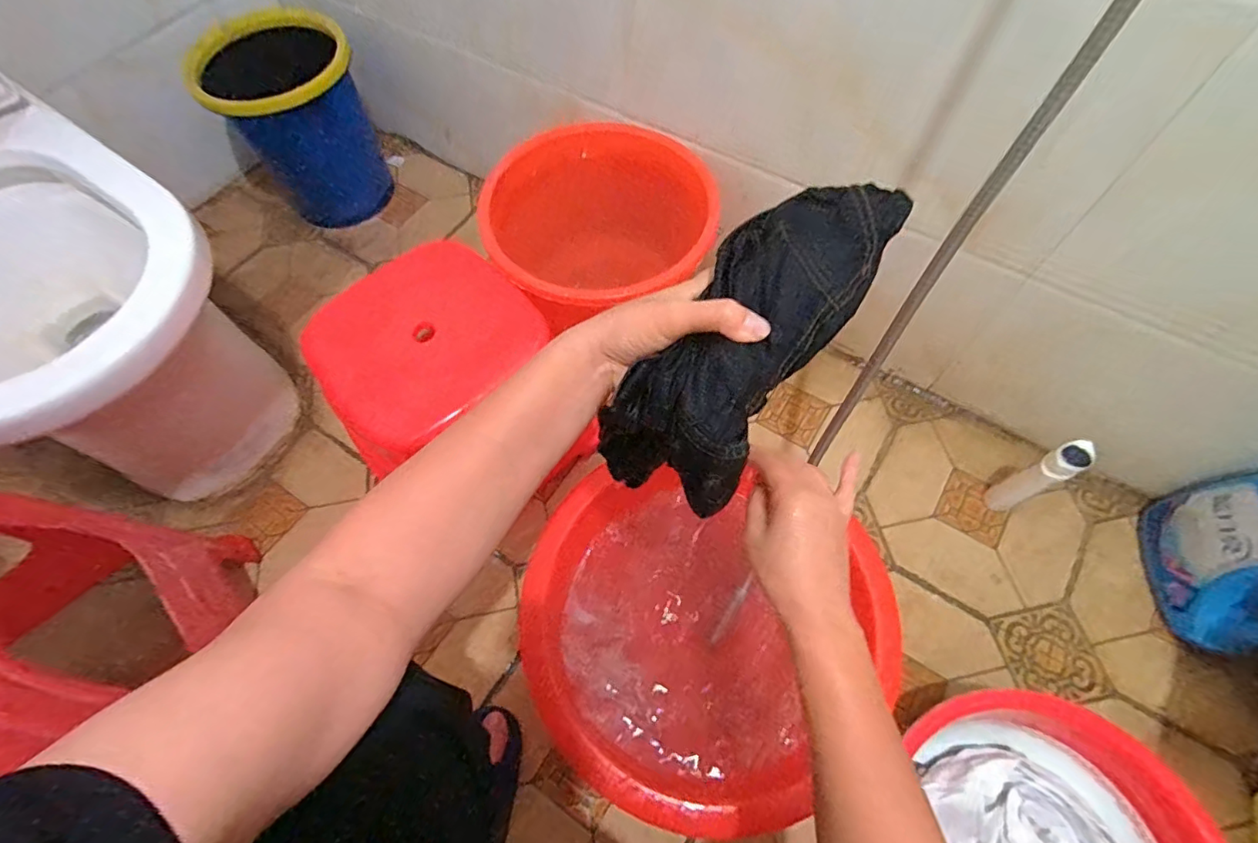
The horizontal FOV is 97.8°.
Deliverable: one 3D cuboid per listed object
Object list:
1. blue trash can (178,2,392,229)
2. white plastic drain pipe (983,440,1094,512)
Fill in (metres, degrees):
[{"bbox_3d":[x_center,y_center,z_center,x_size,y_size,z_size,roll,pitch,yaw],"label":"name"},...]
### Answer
[{"bbox_3d":[-0.606,-0.569,1.038,0.242,0.284,0.256,-19,64,-8],"label":"blue trash can"},{"bbox_3d":[0.559,0.079,0.756,0.049,0.166,0.040,-24,65,-11],"label":"white plastic drain pipe"}]

